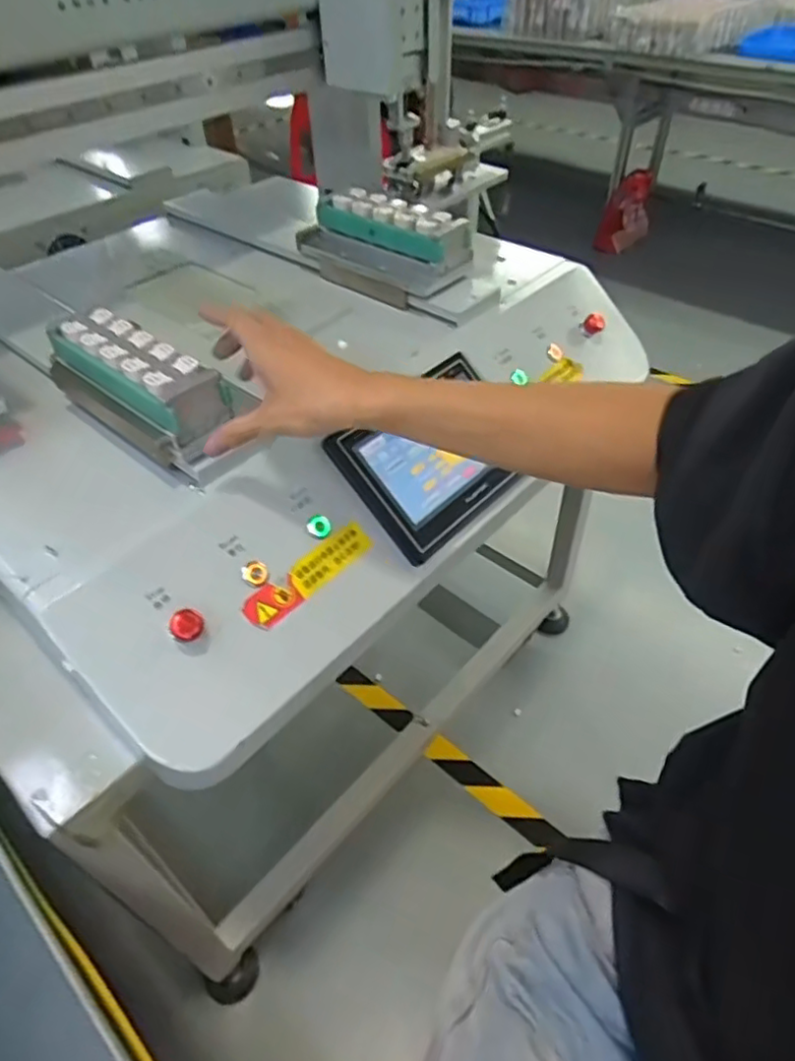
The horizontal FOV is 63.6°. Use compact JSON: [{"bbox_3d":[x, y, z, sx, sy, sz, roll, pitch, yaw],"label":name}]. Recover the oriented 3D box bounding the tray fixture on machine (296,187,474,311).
[{"bbox_3d":[-0.023,-0.331,0.748,0.211,0.084,0.083,29,55,28],"label":"tray fixture on machine"}]

